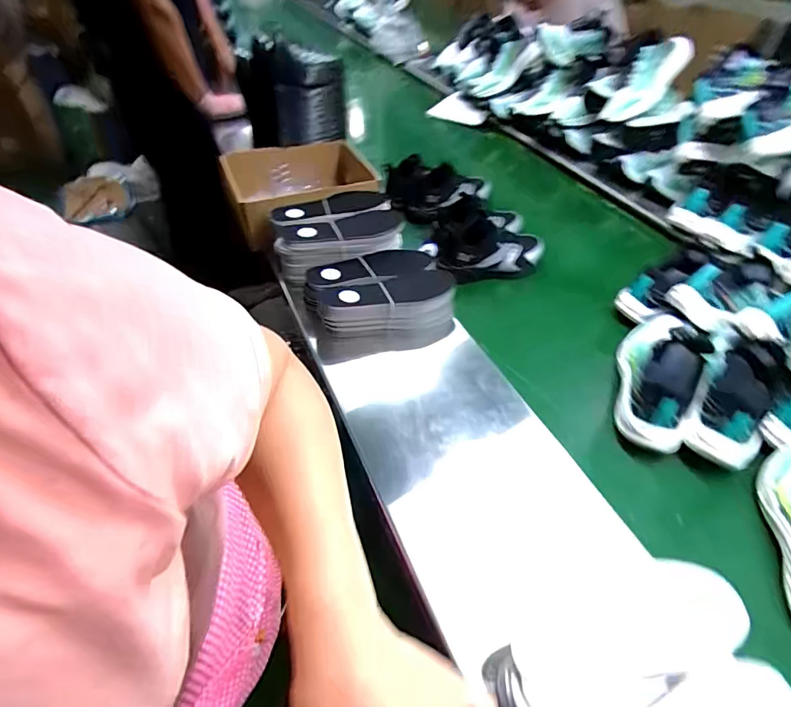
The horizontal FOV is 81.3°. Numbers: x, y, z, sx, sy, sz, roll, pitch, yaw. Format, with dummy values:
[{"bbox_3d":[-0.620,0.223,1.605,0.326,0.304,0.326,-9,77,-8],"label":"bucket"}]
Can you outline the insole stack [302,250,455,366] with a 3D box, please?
[{"bbox_3d":[-0.025,-0.075,0.741,0.220,0.097,0.146,-12,47,-13],"label":"insole stack"}]

